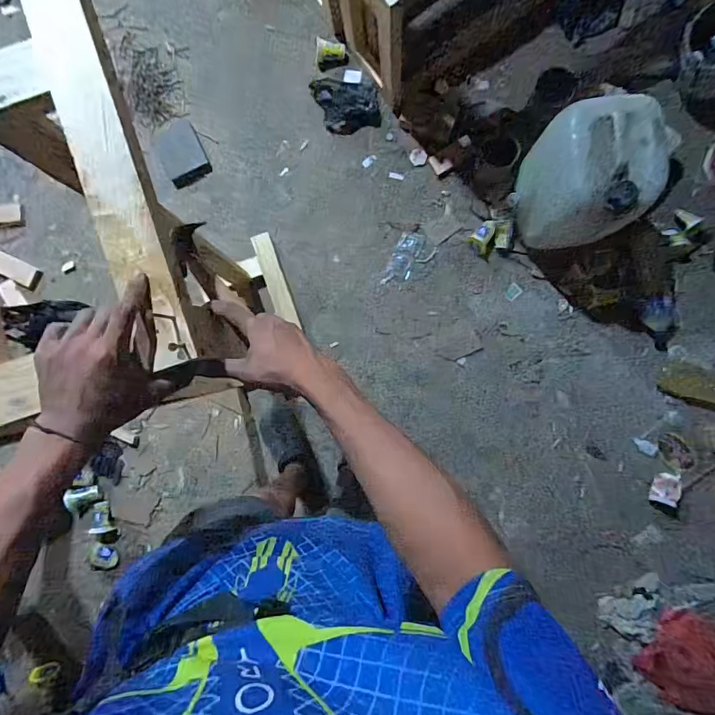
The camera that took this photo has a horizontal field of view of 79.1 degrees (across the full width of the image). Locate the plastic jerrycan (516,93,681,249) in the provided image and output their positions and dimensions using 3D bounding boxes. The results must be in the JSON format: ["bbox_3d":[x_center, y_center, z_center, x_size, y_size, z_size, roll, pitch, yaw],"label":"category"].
[{"bbox_3d":[0.612,-0.474,1.168,0.217,0.361,0.331,-6,87,-3],"label":"plastic jerrycan"}]

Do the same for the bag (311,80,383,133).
[{"bbox_3d":[-0.038,-0.863,1.456,0.209,0.056,0.209,-14,88,-3],"label":"bag"}]

